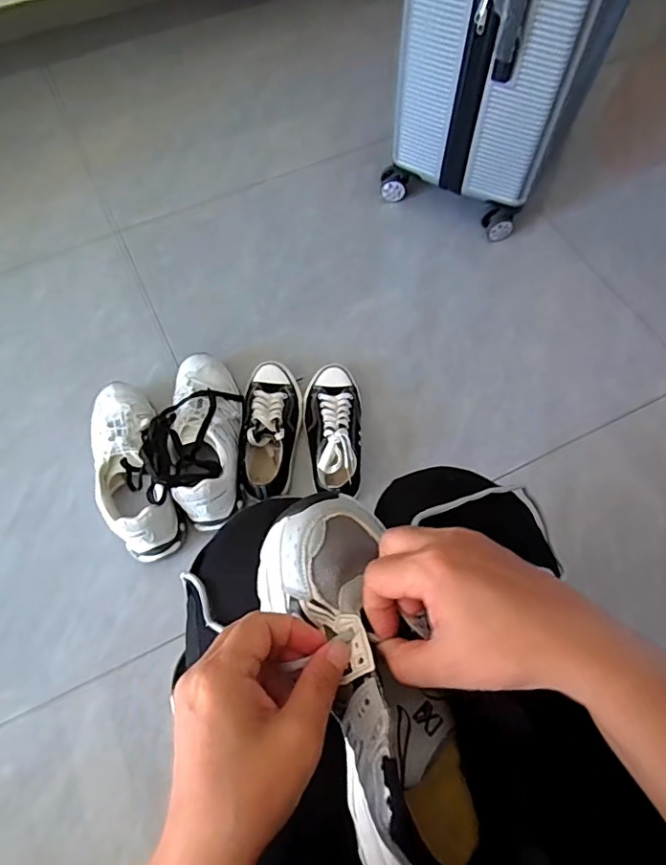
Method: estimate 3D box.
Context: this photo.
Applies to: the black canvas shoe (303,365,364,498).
[{"bbox_3d":[-0.001,-0.009,0.843,0.091,0.068,0.231,1,64,1],"label":"black canvas shoe"}]

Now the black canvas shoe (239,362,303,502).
[{"bbox_3d":[-0.096,-0.011,0.845,0.092,0.068,0.237,-2,64,-1],"label":"black canvas shoe"}]

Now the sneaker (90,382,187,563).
[{"bbox_3d":[-0.299,0.042,0.792,0.094,0.115,0.279,-19,65,-9],"label":"sneaker"}]

